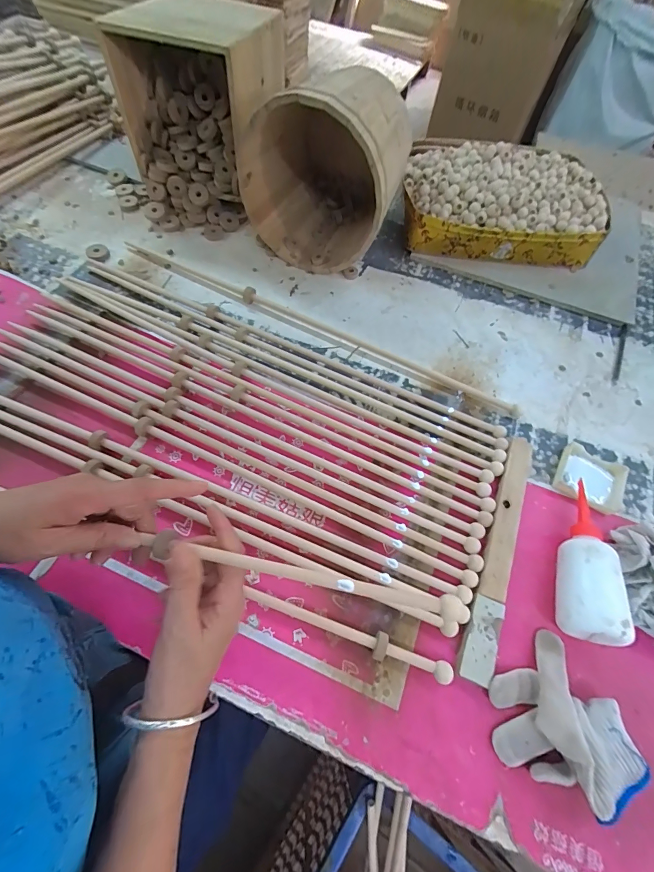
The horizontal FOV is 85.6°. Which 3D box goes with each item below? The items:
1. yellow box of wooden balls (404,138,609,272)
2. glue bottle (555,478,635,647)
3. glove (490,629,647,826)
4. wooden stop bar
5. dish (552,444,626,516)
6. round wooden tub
[{"bbox_3d":[0.328,-0.458,0.689,0.357,0.099,0.289,5,63,-1],"label":"yellow box of wooden balls"},{"bbox_3d":[0.284,0.130,0.397,0.055,0.059,0.176,12,63,3],"label":"glue bottle"},{"bbox_3d":[0.218,0.270,0.326,0.114,0.046,0.115,-27,68,-16],"label":"glove"},{"bbox_3d":[0.202,0.127,0.414,0.033,0.017,0.289,22,63,7],"label":"wooden stop bar"},{"bbox_3d":[0.348,0.056,0.466,0.082,0.012,0.080,28,65,11],"label":"dish"},{"bbox_3d":[0.005,-0.452,0.590,0.236,0.231,0.245,18,63,6],"label":"round wooden tub"}]

